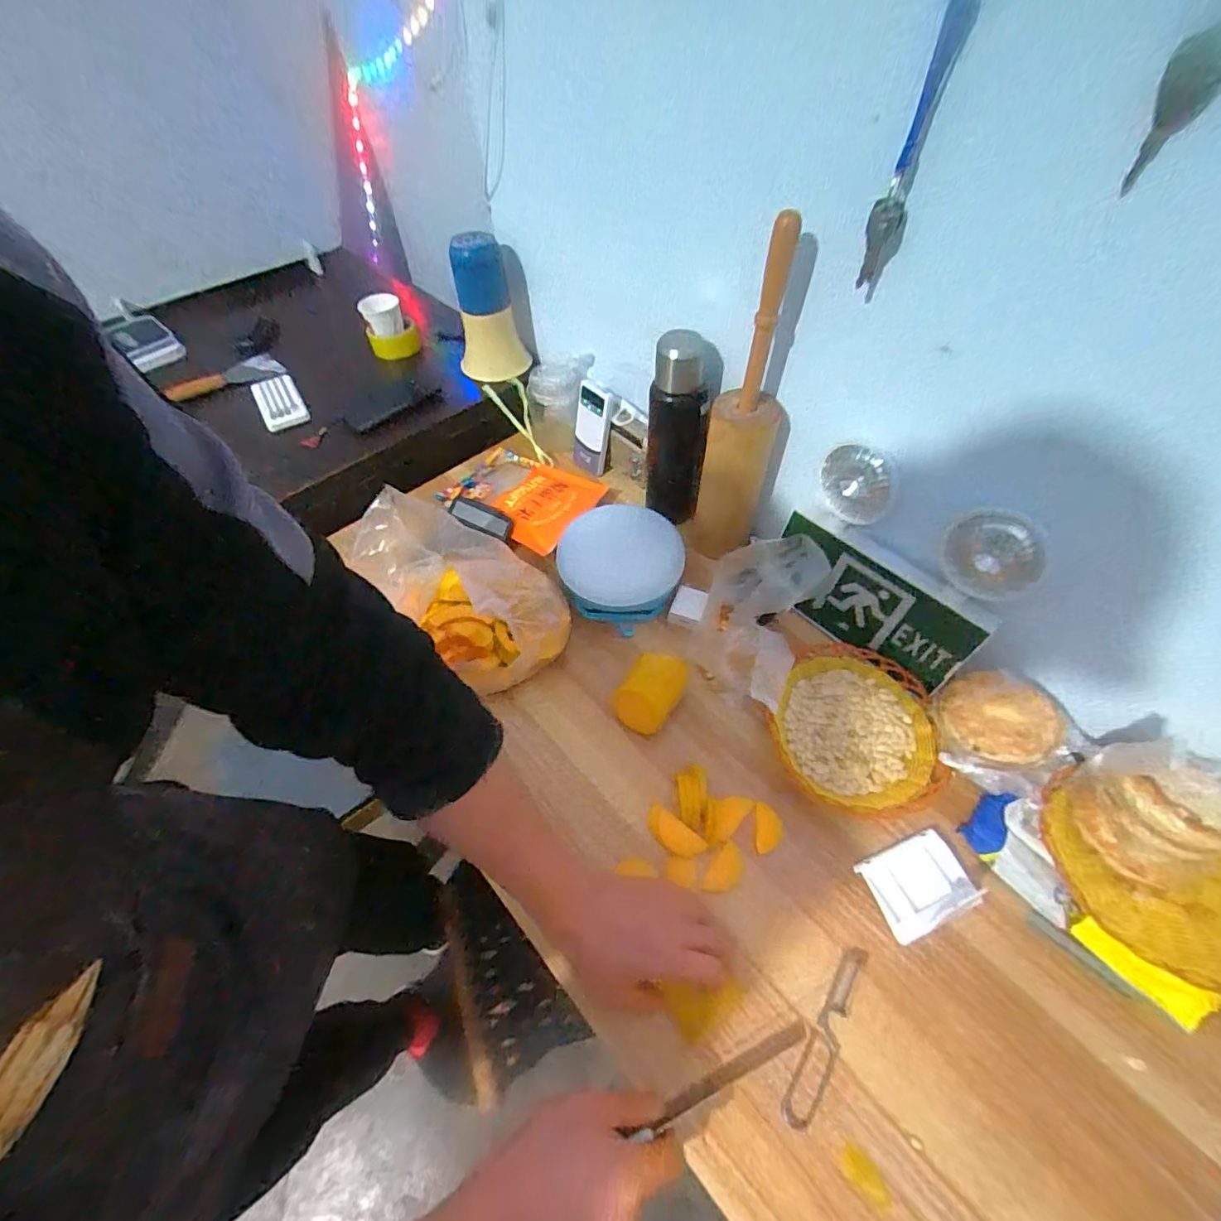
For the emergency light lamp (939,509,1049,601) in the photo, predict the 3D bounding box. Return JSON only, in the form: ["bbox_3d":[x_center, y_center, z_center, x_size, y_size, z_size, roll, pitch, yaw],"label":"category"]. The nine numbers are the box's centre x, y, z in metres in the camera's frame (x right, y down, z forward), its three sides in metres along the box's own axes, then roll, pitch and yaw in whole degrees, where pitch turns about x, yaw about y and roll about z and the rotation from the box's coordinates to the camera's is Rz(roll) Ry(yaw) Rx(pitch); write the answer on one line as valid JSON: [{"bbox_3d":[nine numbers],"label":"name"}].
[{"bbox_3d":[0.388,-0.059,0.542,0.031,0.088,0.089,-28,59,-17],"label":"emergency light lamp"}]

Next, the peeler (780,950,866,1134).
[{"bbox_3d":[0.200,0.385,0.485,0.027,0.007,0.154,29,60,20],"label":"peeler"}]

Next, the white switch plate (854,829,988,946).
[{"bbox_3d":[0.319,0.282,0.549,0.101,0.009,0.076,-19,57,-12],"label":"white switch plate"}]

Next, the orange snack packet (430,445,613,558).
[{"bbox_3d":[-0.146,-0.192,0.870,0.243,0.033,0.175,27,60,19],"label":"orange snack packet"}]

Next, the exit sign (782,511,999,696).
[{"bbox_3d":[0.317,-0.014,0.659,0.248,0.133,0.018,39,50,25],"label":"exit sign"}]

